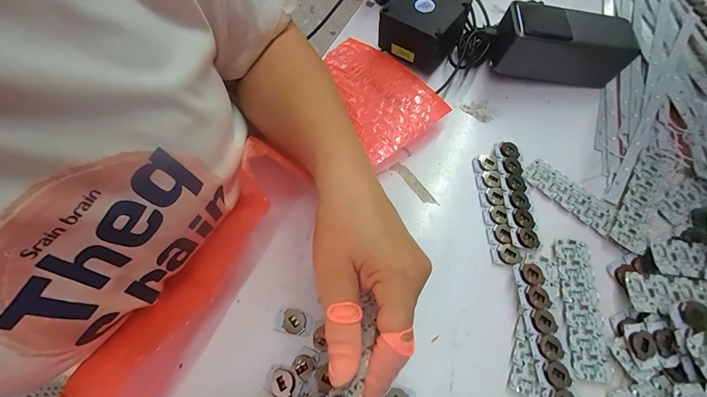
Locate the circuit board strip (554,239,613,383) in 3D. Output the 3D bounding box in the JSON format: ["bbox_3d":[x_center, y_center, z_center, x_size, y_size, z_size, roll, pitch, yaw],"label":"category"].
[{"bbox_3d":[0.183,0.086,0.262,0.029,0.004,0.105,5,66,4],"label":"circuit board strip"}]

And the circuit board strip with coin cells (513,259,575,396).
[{"bbox_3d":[0.146,0.104,0.251,0.023,0.010,0.106,-3,65,1],"label":"circuit board strip with coin cells"}]

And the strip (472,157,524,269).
[{"bbox_3d":[0.129,0.008,0.300,0.023,0.005,0.105,-4,65,0],"label":"strip"}]

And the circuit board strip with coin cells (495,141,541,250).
[{"bbox_3d":[0.151,-0.005,0.302,0.025,0.007,0.104,0,65,2],"label":"circuit board strip with coin cells"}]

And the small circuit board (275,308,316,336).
[{"bbox_3d":[-0.048,0.100,0.266,0.031,0.005,0.019,10,66,7],"label":"small circuit board"}]

